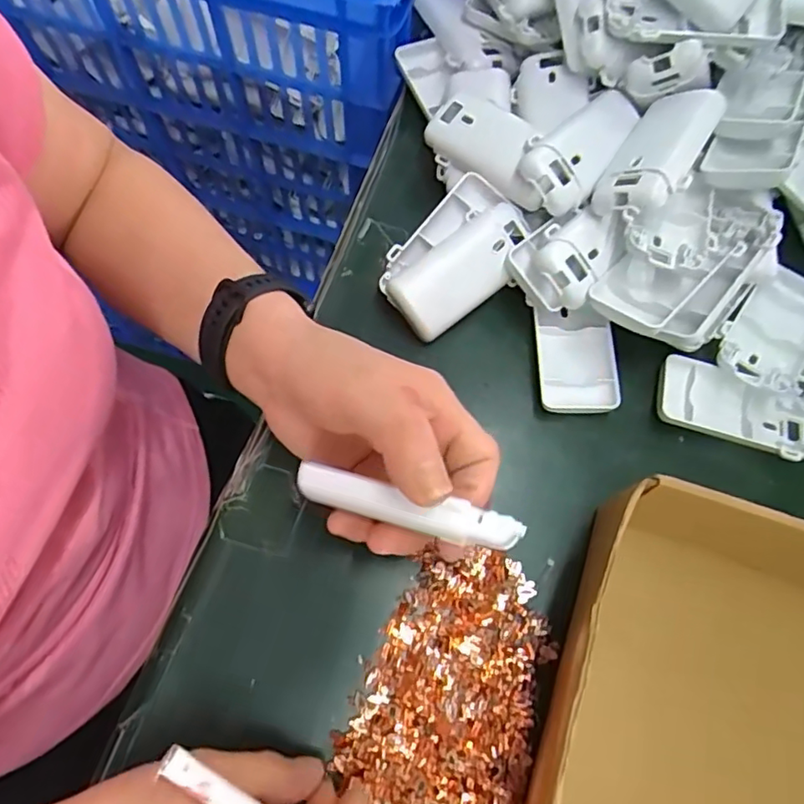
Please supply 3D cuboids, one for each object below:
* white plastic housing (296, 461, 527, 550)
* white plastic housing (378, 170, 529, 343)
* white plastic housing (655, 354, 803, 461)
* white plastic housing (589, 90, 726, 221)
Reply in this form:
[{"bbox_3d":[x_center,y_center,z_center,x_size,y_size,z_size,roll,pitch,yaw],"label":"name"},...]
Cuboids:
[{"bbox_3d":[0.000,0.044,0.240,0.094,0.031,0.012,11,68,18],"label":"white plastic housing"},{"bbox_3d":[0.033,-0.087,0.360,0.093,0.025,0.059,-45,75,-4],"label":"white plastic housing"},{"bbox_3d":[0.196,0.005,0.341,0.095,0.015,0.045,19,69,5],"label":"white plastic housing"},{"bbox_3d":[0.142,-0.138,0.327,0.039,0.031,0.094,32,71,10],"label":"white plastic housing"}]

